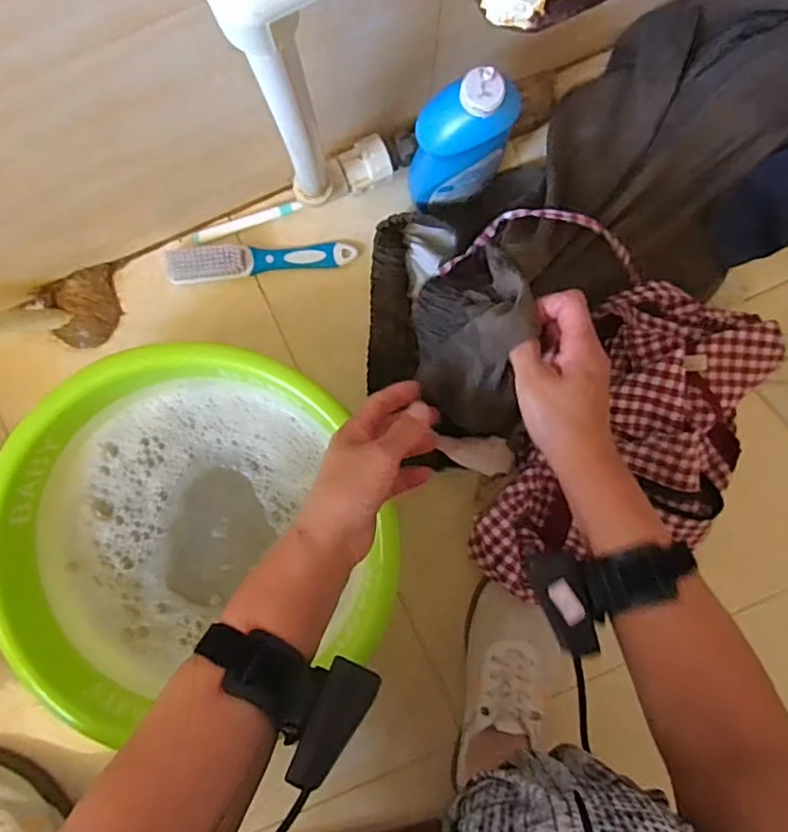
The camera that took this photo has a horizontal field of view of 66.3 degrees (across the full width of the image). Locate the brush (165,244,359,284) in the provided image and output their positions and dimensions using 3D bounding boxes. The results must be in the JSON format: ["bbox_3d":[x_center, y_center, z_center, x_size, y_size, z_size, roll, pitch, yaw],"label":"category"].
[{"bbox_3d":[-0.134,-0.158,0.614,0.188,0.024,0.036,-4,92,-1],"label":"brush"}]

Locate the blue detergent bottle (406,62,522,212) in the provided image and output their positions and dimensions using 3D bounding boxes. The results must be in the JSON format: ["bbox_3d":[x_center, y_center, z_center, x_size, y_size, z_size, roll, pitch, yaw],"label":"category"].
[{"bbox_3d":[0.053,-0.231,0.531,0.079,0.177,0.056,-18,92,0],"label":"blue detergent bottle"}]

